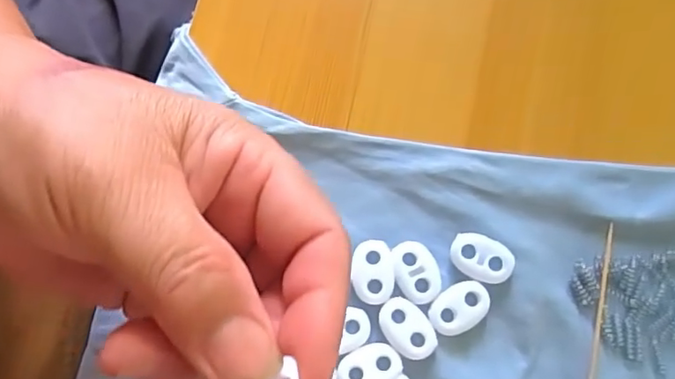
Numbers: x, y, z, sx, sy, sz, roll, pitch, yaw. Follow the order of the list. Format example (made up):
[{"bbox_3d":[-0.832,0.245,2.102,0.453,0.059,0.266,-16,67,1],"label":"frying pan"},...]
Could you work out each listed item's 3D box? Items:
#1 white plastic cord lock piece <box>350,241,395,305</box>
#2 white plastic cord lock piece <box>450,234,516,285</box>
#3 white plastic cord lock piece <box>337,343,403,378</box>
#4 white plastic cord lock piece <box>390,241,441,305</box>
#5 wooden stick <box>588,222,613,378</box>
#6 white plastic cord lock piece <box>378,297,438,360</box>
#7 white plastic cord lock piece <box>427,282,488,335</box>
[{"bbox_3d":[0.012,0.029,0.198,0.015,0.004,0.022,-6,77,0],"label":"white plastic cord lock piece"},{"bbox_3d":[0.051,0.024,0.198,0.022,0.004,0.015,26,79,7],"label":"white plastic cord lock piece"},{"bbox_3d":[0.011,0.061,0.190,0.022,0.004,0.015,-22,78,-4],"label":"white plastic cord lock piece"},{"bbox_3d":[0.028,0.029,0.198,0.015,0.004,0.022,-22,78,-4],"label":"white plastic cord lock piece"},{"bbox_3d":[0.092,0.043,0.195,0.004,0.004,0.062,12,78,4],"label":"wooden stick"},{"bbox_3d":[0.024,0.048,0.193,0.015,0.004,0.022,-41,80,-8],"label":"white plastic cord lock piece"},{"bbox_3d":[0.043,0.041,0.195,0.022,0.004,0.015,-27,78,-5],"label":"white plastic cord lock piece"}]

